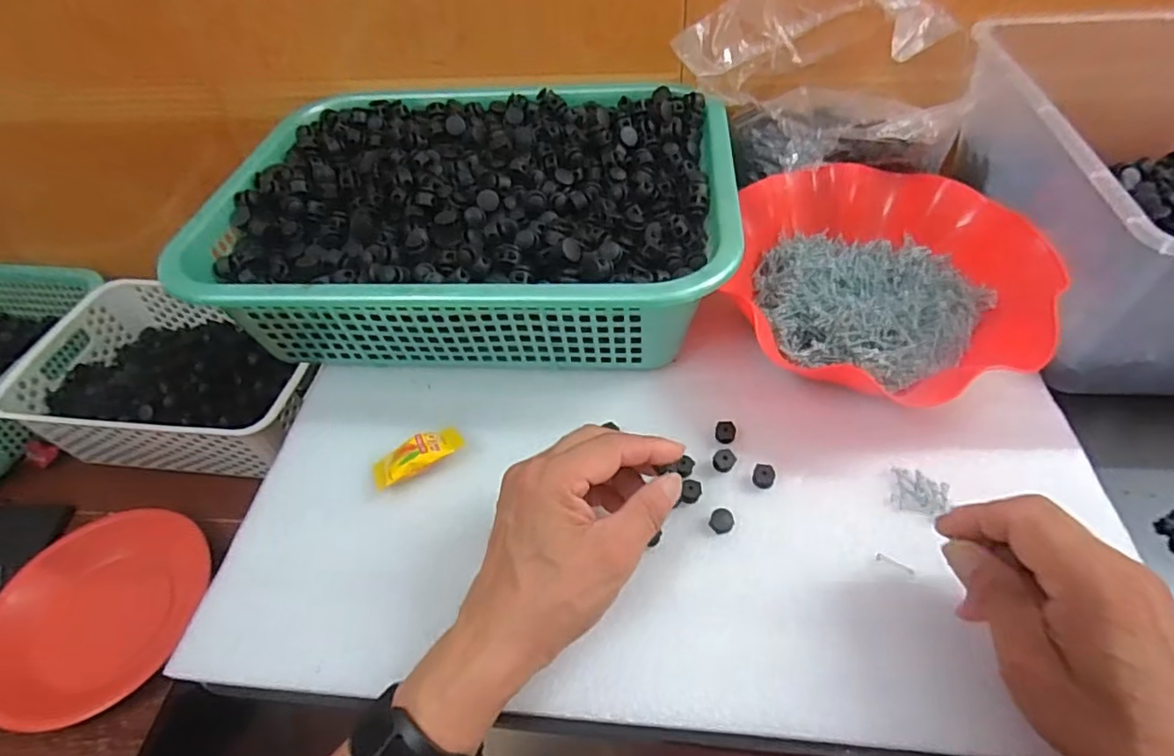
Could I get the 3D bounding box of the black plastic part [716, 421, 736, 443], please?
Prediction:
[{"bbox_3d":[0.091,0.036,0.399,0.013,0.007,0.014,-2,50,3],"label":"black plastic part"}]

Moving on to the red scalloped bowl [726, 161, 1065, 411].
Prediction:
[{"bbox_3d":[0.206,-0.072,0.445,0.191,0.066,0.205,-2,50,3],"label":"red scalloped bowl"}]

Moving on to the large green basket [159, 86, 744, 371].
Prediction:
[{"bbox_3d":[-0.087,-0.136,0.490,0.389,0.085,0.289,1,50,6],"label":"large green basket"}]

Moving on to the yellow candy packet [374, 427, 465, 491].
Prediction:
[{"bbox_3d":[-0.111,0.050,0.396,0.060,0.011,0.025,-28,54,-18],"label":"yellow candy packet"}]

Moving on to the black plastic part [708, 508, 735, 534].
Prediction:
[{"bbox_3d":[0.080,0.085,0.359,0.014,0.007,0.013,-2,50,3],"label":"black plastic part"}]

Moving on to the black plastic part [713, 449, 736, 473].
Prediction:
[{"bbox_3d":[0.087,0.052,0.385,0.012,0.007,0.015,31,59,26],"label":"black plastic part"}]

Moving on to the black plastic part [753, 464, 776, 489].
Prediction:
[{"bbox_3d":[0.110,0.061,0.377,0.013,0.009,0.013,-2,50,3],"label":"black plastic part"}]

